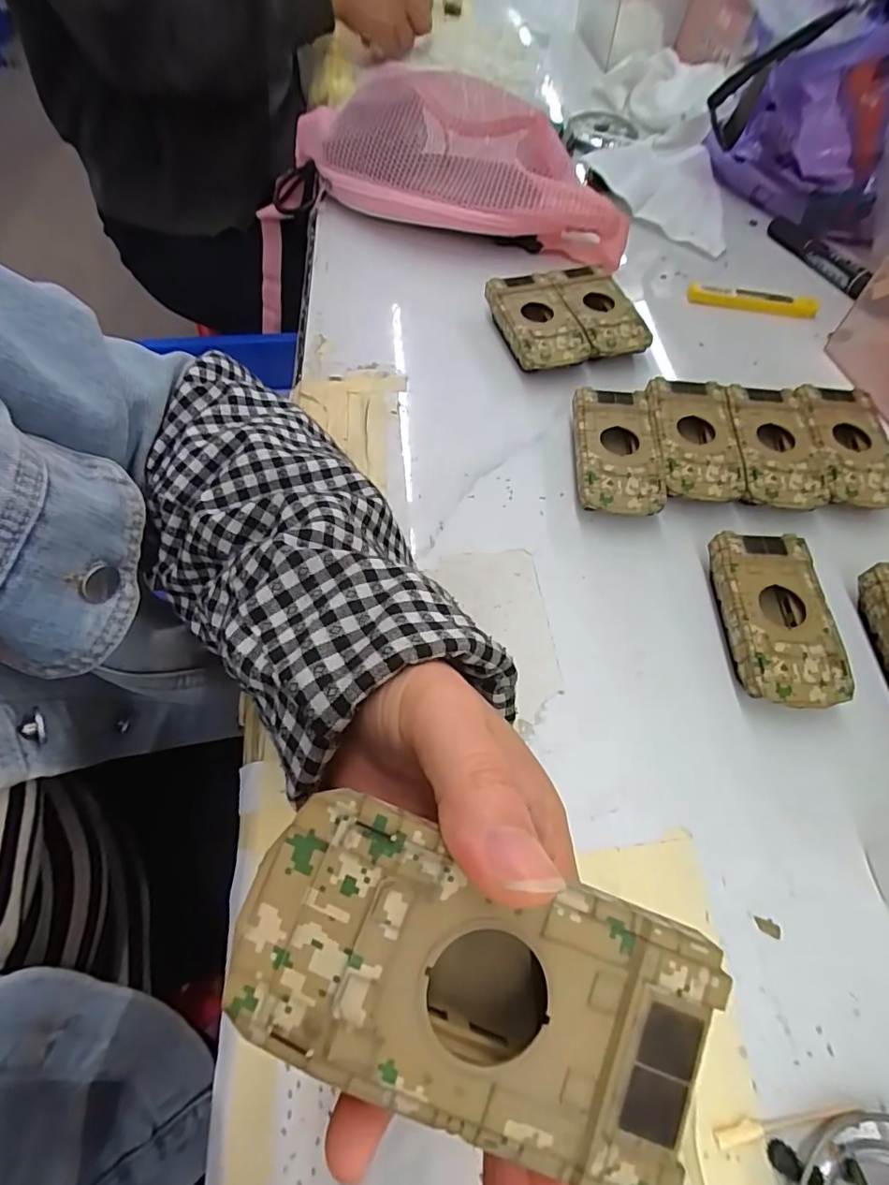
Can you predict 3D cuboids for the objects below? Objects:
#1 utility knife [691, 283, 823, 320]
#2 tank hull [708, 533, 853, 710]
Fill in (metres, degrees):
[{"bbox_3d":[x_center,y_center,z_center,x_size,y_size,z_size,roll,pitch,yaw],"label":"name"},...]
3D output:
[{"bbox_3d":[0.256,-0.243,0.440,0.103,0.013,0.014,9,61,2],"label":"utility knife"},{"bbox_3d":[0.174,0.016,0.285,0.052,0.028,0.093,2,61,-2],"label":"tank hull"}]

